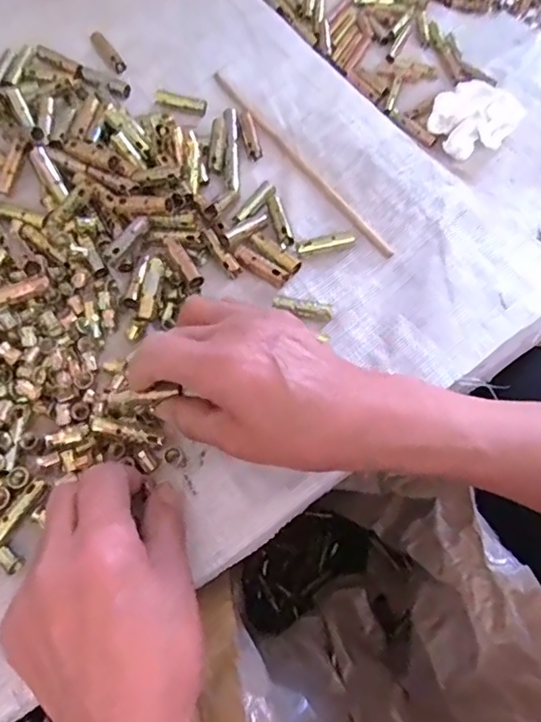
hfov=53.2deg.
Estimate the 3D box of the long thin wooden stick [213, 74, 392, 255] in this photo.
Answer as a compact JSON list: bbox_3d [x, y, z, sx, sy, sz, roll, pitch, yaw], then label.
[{"bbox_3d":[0.021,-0.154,0.409,0.010,0.009,0.213,-32,71,-17],"label":"long thin wooden stick"}]

